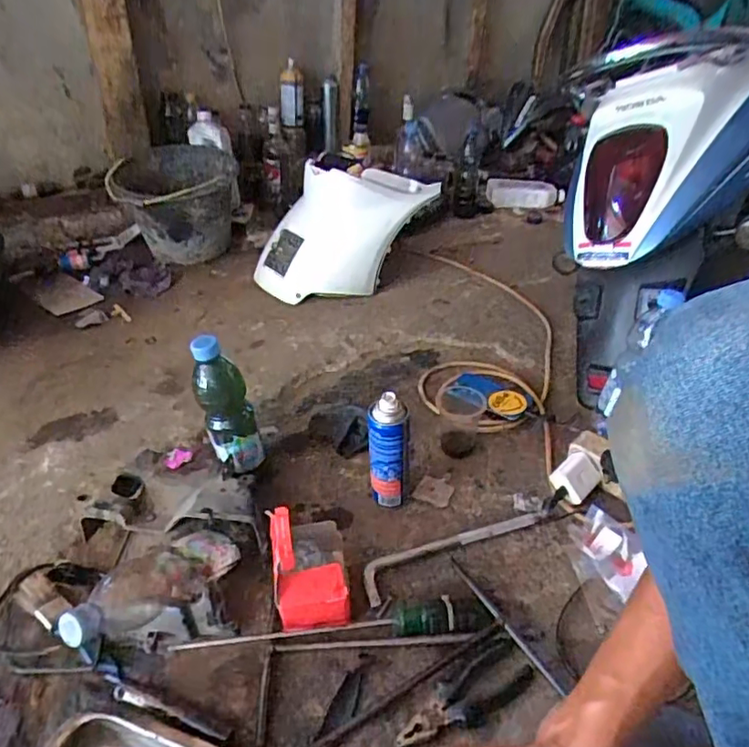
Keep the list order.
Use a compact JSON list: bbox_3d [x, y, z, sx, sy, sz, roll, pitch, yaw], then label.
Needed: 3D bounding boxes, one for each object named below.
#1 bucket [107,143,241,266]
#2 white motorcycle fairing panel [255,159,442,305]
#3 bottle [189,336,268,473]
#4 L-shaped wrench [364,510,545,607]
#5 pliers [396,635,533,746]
[{"bbox_3d":[-0.468,-0.414,1.431,0.288,0.217,0.312,-13,39,-12],"label":"bucket"},{"bbox_3d":[-0.061,-0.301,1.237,0.395,0.231,0.158,-10,38,-8],"label":"white motorcycle fairing panel"},{"bbox_3d":[-0.196,0.040,0.772,0.070,0.194,0.060,-15,39,-22],"label":"bottle"},{"bbox_3d":[0.100,0.215,0.740,0.254,0.015,0.050,-20,41,-20],"label":"L-shaped wrench"},{"bbox_3d":[0.094,0.329,0.584,0.154,0.012,0.050,-26,44,-27],"label":"pliers"}]

